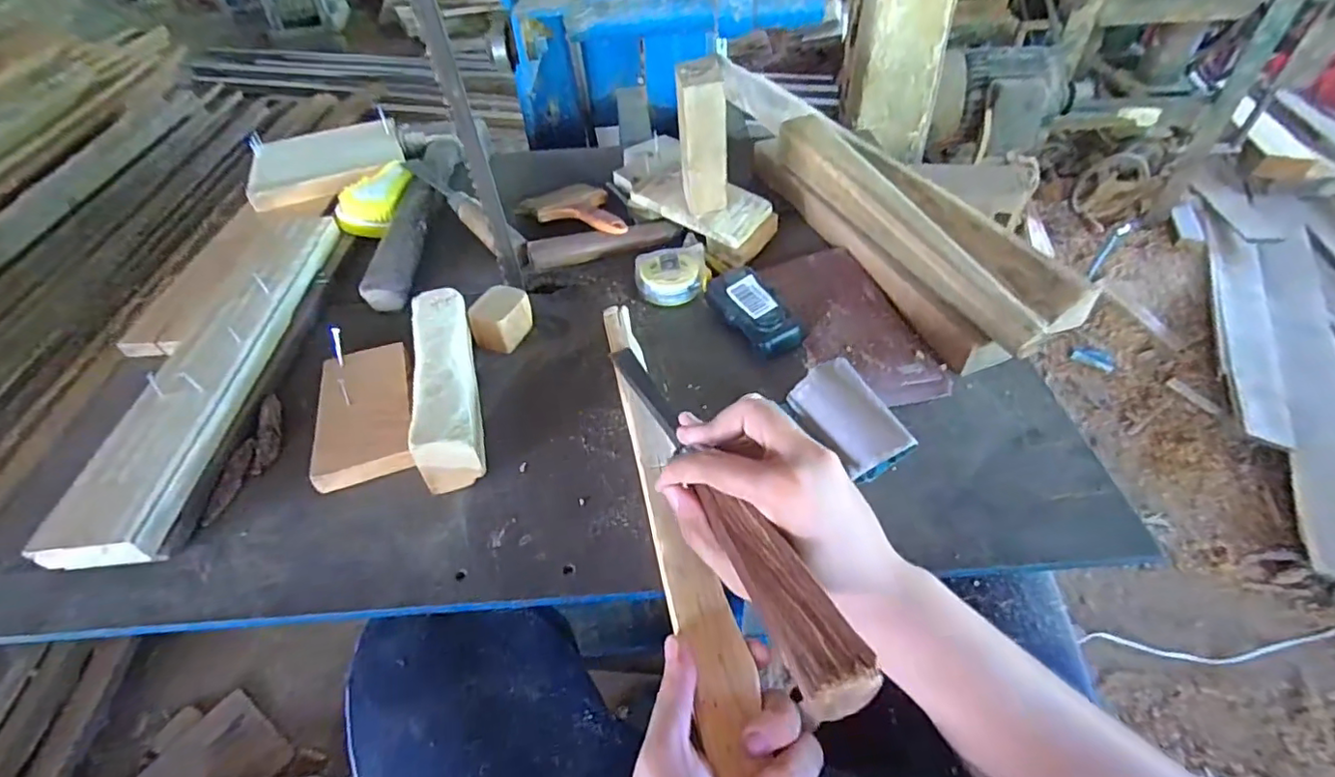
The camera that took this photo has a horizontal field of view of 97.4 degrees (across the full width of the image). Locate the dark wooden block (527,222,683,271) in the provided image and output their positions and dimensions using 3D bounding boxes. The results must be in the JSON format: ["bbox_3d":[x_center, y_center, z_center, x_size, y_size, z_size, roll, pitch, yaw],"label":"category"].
[{"bbox_3d":[-0.065,-0.151,0.608,0.155,0.023,0.020,-14,47,-10],"label":"dark wooden block"}]

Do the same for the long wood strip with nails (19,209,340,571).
[{"bbox_3d":[-0.380,-0.041,0.496,0.070,0.026,0.395,-4,50,-2],"label":"long wood strip with nails"}]

